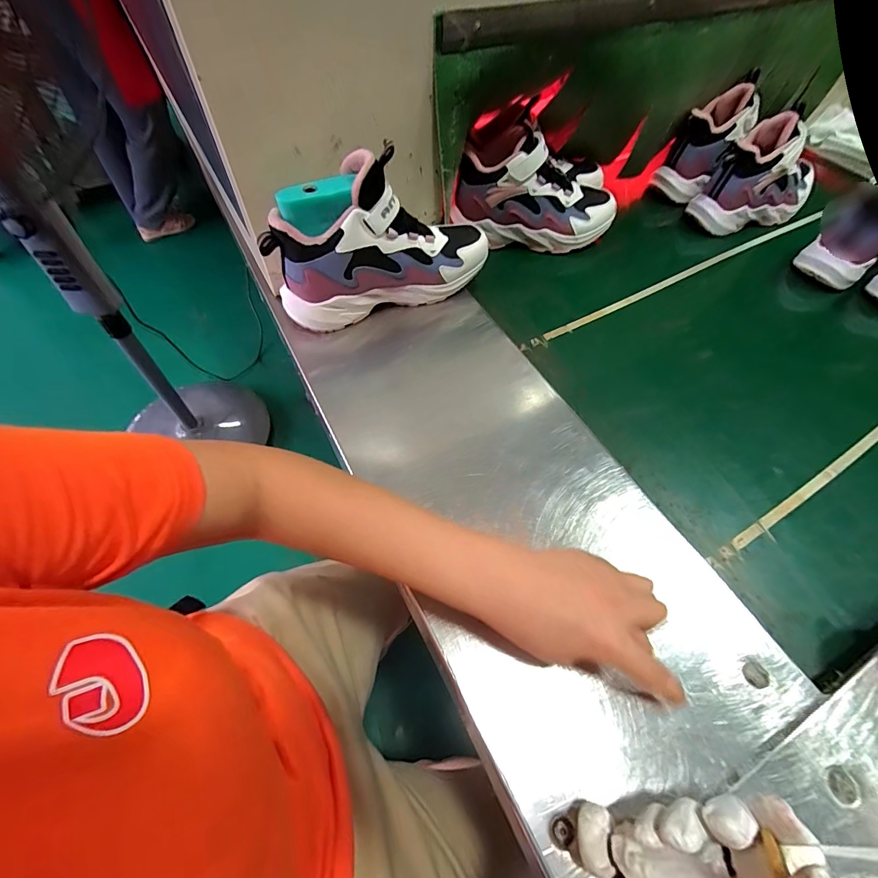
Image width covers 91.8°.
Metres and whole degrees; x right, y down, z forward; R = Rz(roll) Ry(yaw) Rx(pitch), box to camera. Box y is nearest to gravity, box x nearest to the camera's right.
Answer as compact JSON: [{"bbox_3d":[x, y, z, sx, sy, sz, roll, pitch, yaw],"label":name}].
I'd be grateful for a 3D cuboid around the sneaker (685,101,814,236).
[{"bbox_3d":[0.518,-0.419,0.669,0.231,0.136,0.100,-31,63,-21],"label":"sneaker"}]

